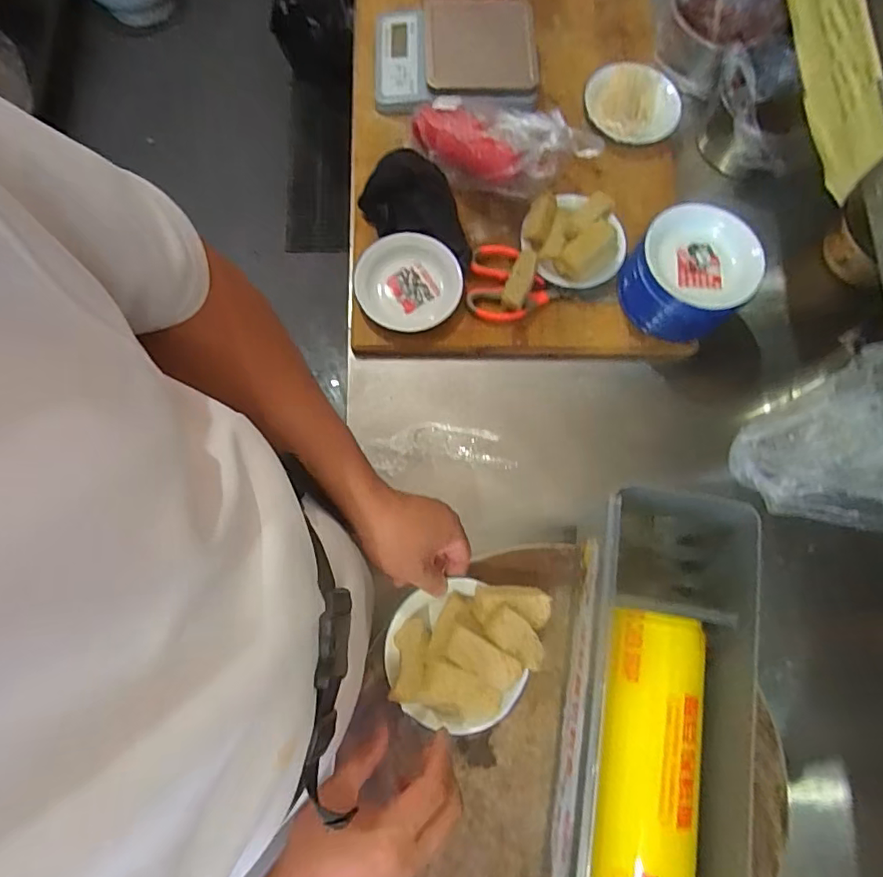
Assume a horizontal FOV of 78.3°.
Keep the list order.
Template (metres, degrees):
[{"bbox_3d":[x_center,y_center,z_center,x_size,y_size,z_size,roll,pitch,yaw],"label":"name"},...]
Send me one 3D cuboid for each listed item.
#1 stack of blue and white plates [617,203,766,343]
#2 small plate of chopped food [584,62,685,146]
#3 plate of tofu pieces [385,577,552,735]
[{"bbox_3d":[0.296,-0.197,0.664,0.137,0.122,0.124,39,78,8],"label":"stack of blue and white plates"},{"bbox_3d":[0.273,-0.478,0.761,0.129,0.017,0.134,0,76,-2],"label":"small plate of chopped food"},{"bbox_3d":[0.021,0.195,0.487,0.137,0.052,0.129,0,76,-2],"label":"plate of tofu pieces"}]

